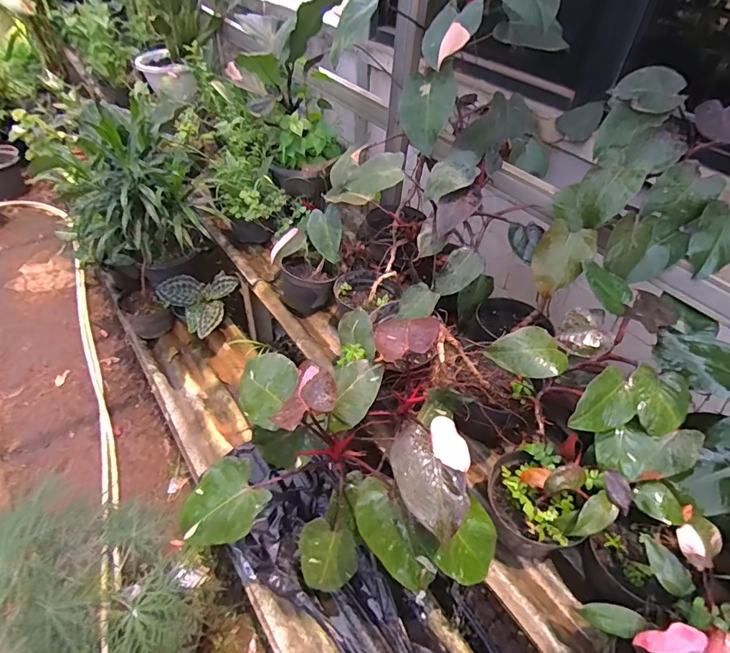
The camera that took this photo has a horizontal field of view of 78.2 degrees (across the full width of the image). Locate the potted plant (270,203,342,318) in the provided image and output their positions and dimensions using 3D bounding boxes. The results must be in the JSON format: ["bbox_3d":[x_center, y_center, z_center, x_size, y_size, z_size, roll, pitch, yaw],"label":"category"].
[{"bbox_3d":[-0.167,-0.193,1.272,0.196,0.238,0.237,-2,44,-5],"label":"potted plant"}]

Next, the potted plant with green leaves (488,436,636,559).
[{"bbox_3d":[0.323,0.294,0.797,0.175,0.177,0.172,2,44,-2],"label":"potted plant with green leaves"}]

